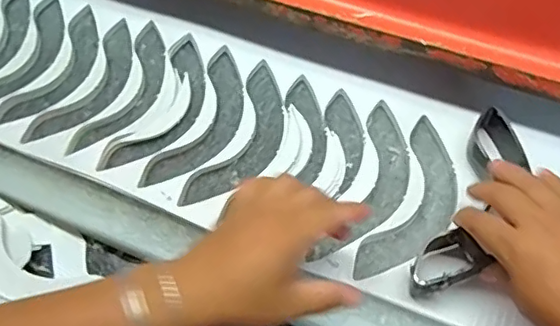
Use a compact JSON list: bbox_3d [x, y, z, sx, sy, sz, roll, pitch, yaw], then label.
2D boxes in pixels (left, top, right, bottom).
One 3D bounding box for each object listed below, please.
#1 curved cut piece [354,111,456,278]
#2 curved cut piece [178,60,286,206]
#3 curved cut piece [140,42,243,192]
[{"bbox_3d":[0.122,0.037,0.504,0.058,0.010,0.166,24,66,12],"label":"curved cut piece"},{"bbox_3d":[-0.029,-0.022,0.542,0.059,0.016,0.168,22,66,11],"label":"curved cut piece"},{"bbox_3d":[-0.070,-0.040,0.549,0.057,0.017,0.168,21,65,10],"label":"curved cut piece"}]

